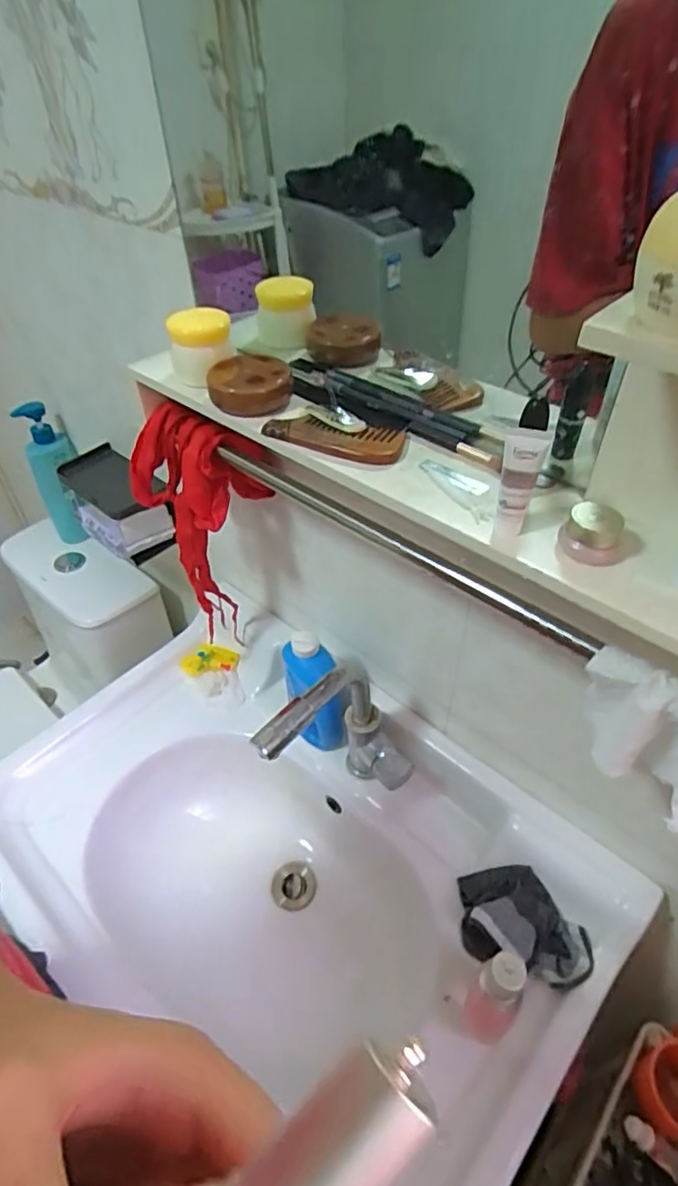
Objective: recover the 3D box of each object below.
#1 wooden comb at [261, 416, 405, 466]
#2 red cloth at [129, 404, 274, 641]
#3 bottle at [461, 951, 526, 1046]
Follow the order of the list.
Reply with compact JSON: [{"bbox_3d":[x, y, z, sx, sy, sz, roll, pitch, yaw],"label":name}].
[{"bbox_3d":[-0.006,-0.128,0.489,0.115,0.010,0.048,11,45,12],"label":"wooden comb"},{"bbox_3d":[-0.152,-0.069,0.737,0.155,0.317,0.081,19,48,20],"label":"red cloth"},{"bbox_3d":[0.141,0.372,0.543,0.041,0.148,0.044,-1,44,0],"label":"bottle"}]

